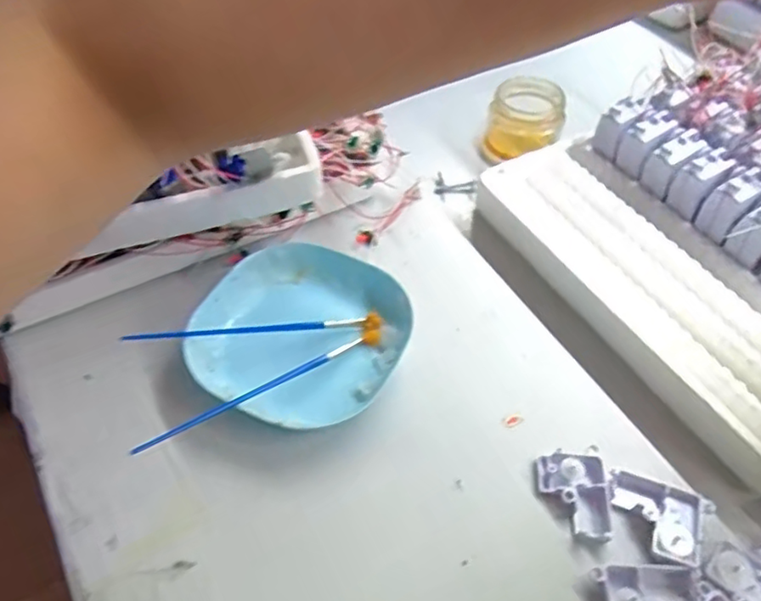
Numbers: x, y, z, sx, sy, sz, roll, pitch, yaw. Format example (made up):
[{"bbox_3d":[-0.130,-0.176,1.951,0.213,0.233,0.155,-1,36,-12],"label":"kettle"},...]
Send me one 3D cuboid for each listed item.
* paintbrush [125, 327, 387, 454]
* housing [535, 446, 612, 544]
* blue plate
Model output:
[{"bbox_3d":[-0.065,0.052,0.363,0.166,0.009,0.010,-24,55,-34],"label":"paintbrush"},{"bbox_3d":[0.109,0.109,0.336,0.036,0.010,0.049,-3,55,2],"label":"housing"},{"bbox_3d":[-0.052,0.018,0.396,0.125,0.024,0.123,19,58,17],"label":"blue plate"}]

